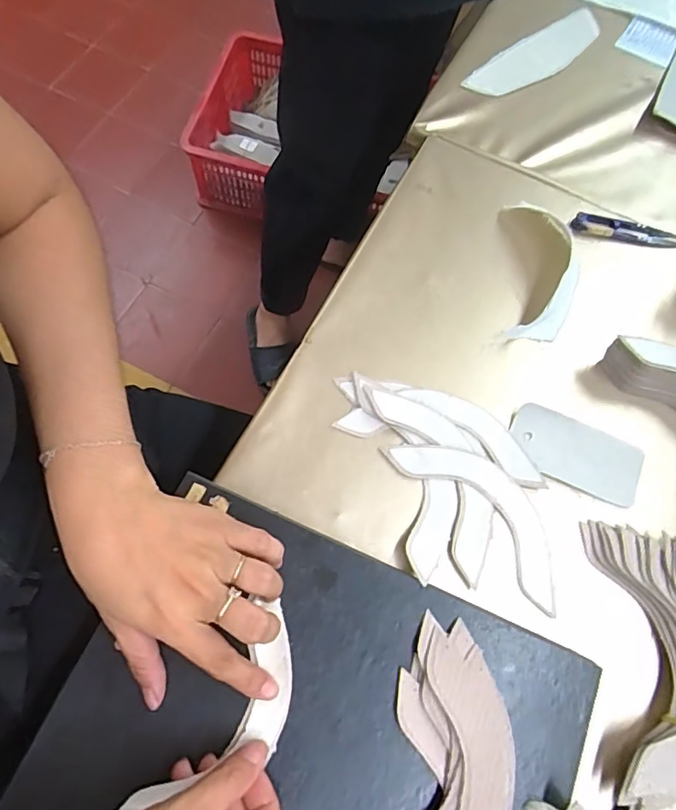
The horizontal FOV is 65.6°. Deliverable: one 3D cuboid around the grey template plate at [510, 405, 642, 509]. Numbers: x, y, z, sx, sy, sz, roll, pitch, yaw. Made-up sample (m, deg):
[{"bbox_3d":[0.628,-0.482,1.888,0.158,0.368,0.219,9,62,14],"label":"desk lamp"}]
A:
[{"bbox_3d":[0.185,0.039,0.410,0.101,0.008,0.052,23,75,5],"label":"grey template plate"}]

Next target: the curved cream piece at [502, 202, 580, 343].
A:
[{"bbox_3d":[0.180,-0.122,0.457,0.062,0.026,0.137,6,69,-1],"label":"curved cream piece"}]

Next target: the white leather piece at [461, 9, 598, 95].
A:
[{"bbox_3d":[0.219,-0.387,0.581,0.189,0.007,0.052,-35,79,-14],"label":"white leather piece"}]

